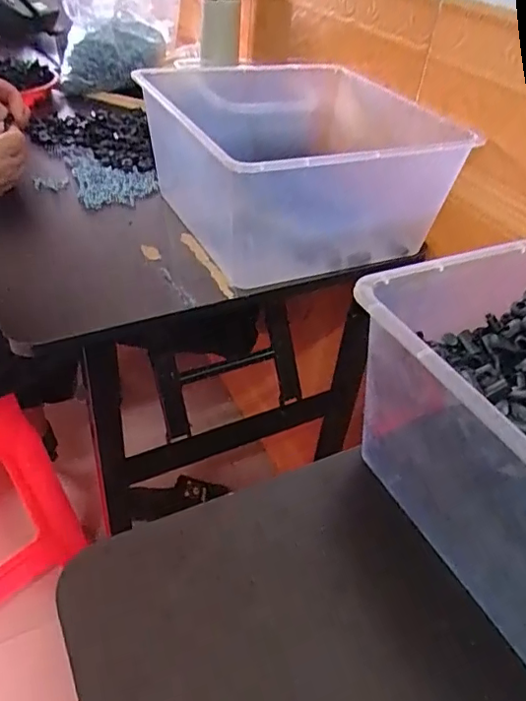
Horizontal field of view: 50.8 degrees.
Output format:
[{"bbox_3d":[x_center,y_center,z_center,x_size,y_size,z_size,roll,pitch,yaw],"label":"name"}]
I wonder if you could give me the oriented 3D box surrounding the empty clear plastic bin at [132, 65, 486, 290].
[{"bbox_3d":[0.034,-0.221,0.686,0.305,0.168,0.312,-16,45,-24],"label":"empty clear plastic bin"}]

